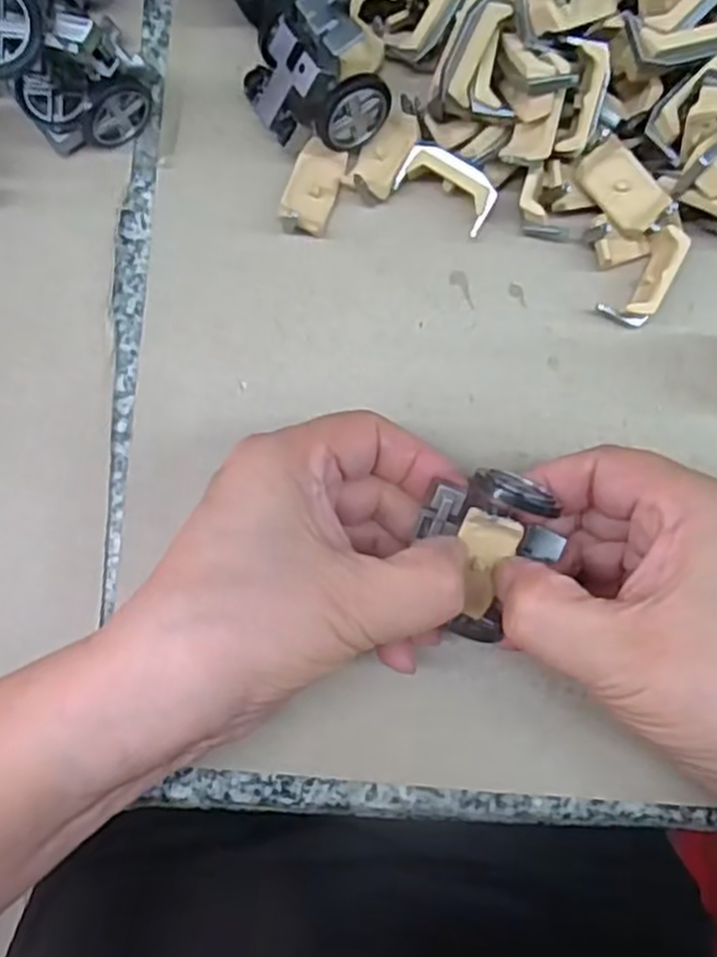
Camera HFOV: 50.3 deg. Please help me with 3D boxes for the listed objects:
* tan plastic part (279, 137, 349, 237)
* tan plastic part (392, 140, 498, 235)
[{"bbox_3d":[-0.017,-0.104,0.277,0.017,0.011,0.033,19,85,3],"label":"tan plastic part"},{"bbox_3d":[0.032,-0.104,0.273,0.036,0.014,0.018,33,86,4],"label":"tan plastic part"}]

